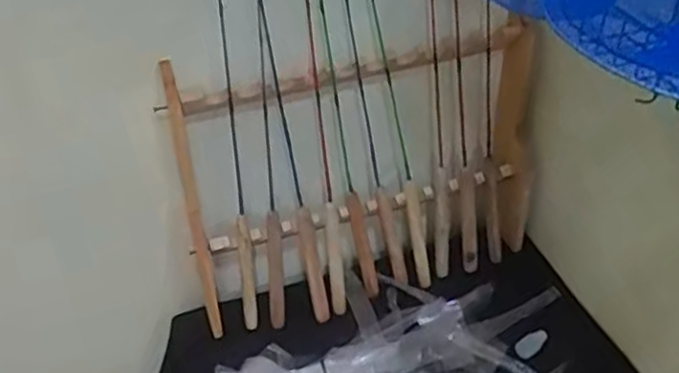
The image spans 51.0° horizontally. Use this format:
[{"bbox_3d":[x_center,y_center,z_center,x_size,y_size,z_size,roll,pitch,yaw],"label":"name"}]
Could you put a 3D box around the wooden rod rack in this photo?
[{"bbox_3d":[0.040,-0.008,0.933,0.476,0.338,0.106,-12,39,-14],"label":"wooden rod rack"}]

